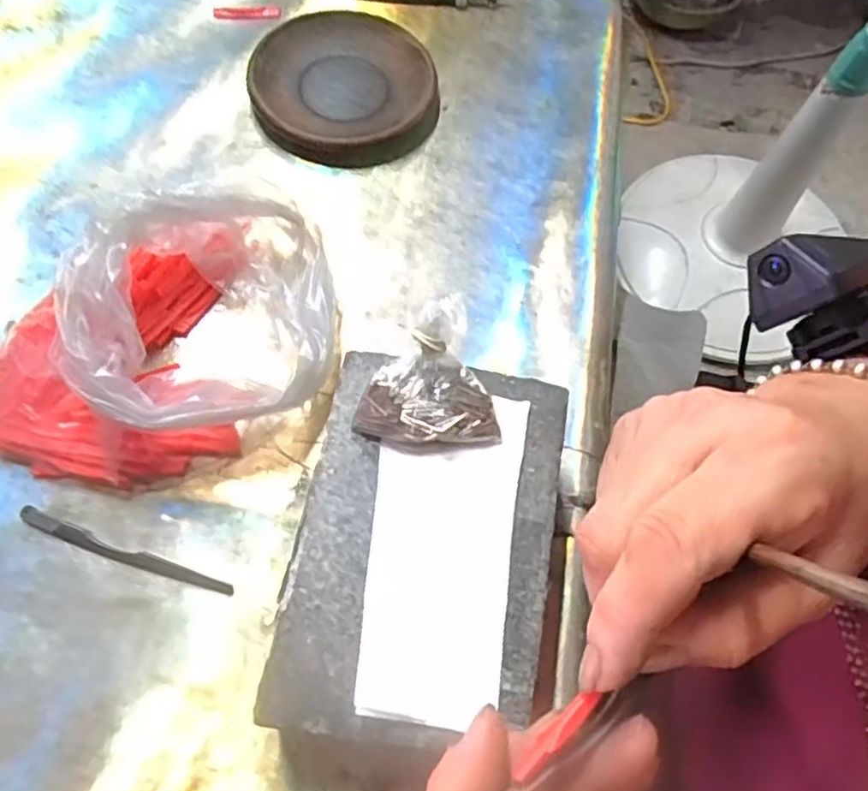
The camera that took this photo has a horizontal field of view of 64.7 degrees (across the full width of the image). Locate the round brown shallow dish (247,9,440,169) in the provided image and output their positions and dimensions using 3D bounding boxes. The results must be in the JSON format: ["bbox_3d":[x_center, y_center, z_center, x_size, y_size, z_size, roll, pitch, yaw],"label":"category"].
[{"bbox_3d":[-0.056,-0.193,0.428,0.111,0.017,0.112,1,65,-3],"label":"round brown shallow dish"}]

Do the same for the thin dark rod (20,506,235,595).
[{"bbox_3d":[-0.141,0.072,0.312,0.102,0.004,0.009,19,65,6],"label":"thin dark rod"}]

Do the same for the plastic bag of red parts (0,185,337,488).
[{"bbox_3d":[-0.134,-0.029,0.323,0.176,0.068,0.117,-21,68,-13],"label":"plastic bag of red parts"}]

